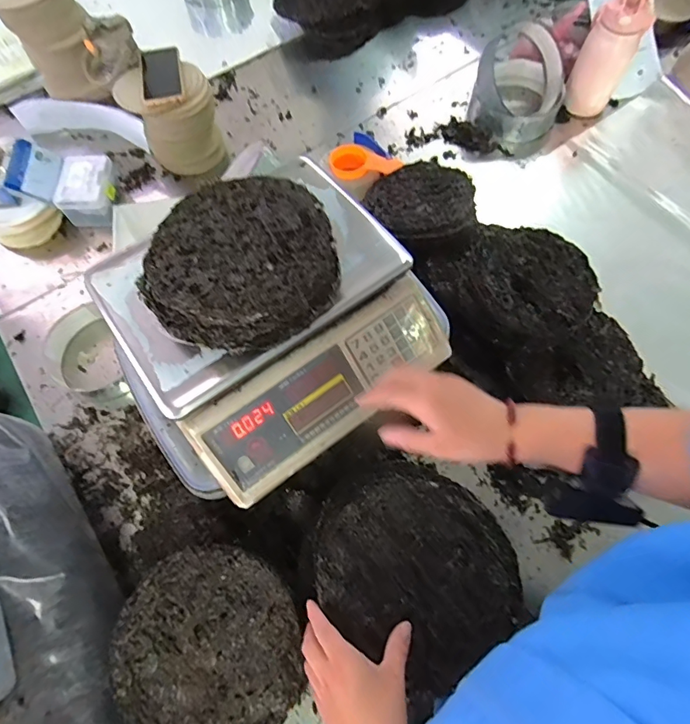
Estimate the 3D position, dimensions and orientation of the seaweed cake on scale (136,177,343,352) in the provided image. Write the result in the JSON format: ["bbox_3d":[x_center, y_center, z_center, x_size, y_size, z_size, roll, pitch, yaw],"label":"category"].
[{"bbox_3d":[-0.114,-0.112,0.479,0.201,0.041,0.203,-1,66,1],"label":"seaweed cake on scale"}]

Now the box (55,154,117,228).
[{"bbox_3d":[-0.520,-0.348,0.896,0.093,0.078,0.127,-8,66,-2],"label":"box"}]

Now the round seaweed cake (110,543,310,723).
[{"bbox_3d":[-0.150,0.306,0.471,0.195,0.019,0.196,-28,68,-11],"label":"round seaweed cake"}]

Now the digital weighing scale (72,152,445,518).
[{"bbox_3d":[-0.091,-0.053,0.538,0.349,0.107,0.312,-35,70,-13],"label":"digital weighing scale"}]

